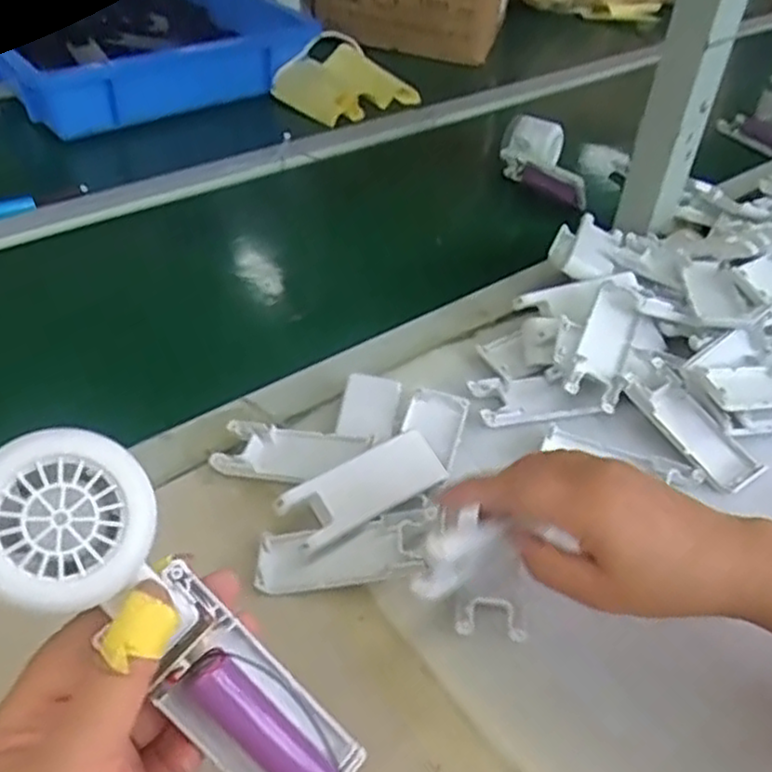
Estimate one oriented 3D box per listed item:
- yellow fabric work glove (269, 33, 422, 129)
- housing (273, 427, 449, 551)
[{"bbox_3d":[-0.052,-0.393,0.952,0.140,0.062,0.146,28,47,25],"label":"yellow fabric work glove"},{"bbox_3d":[-0.014,0.061,0.448,0.103,0.018,0.041,-25,50,-27],"label":"housing"}]

